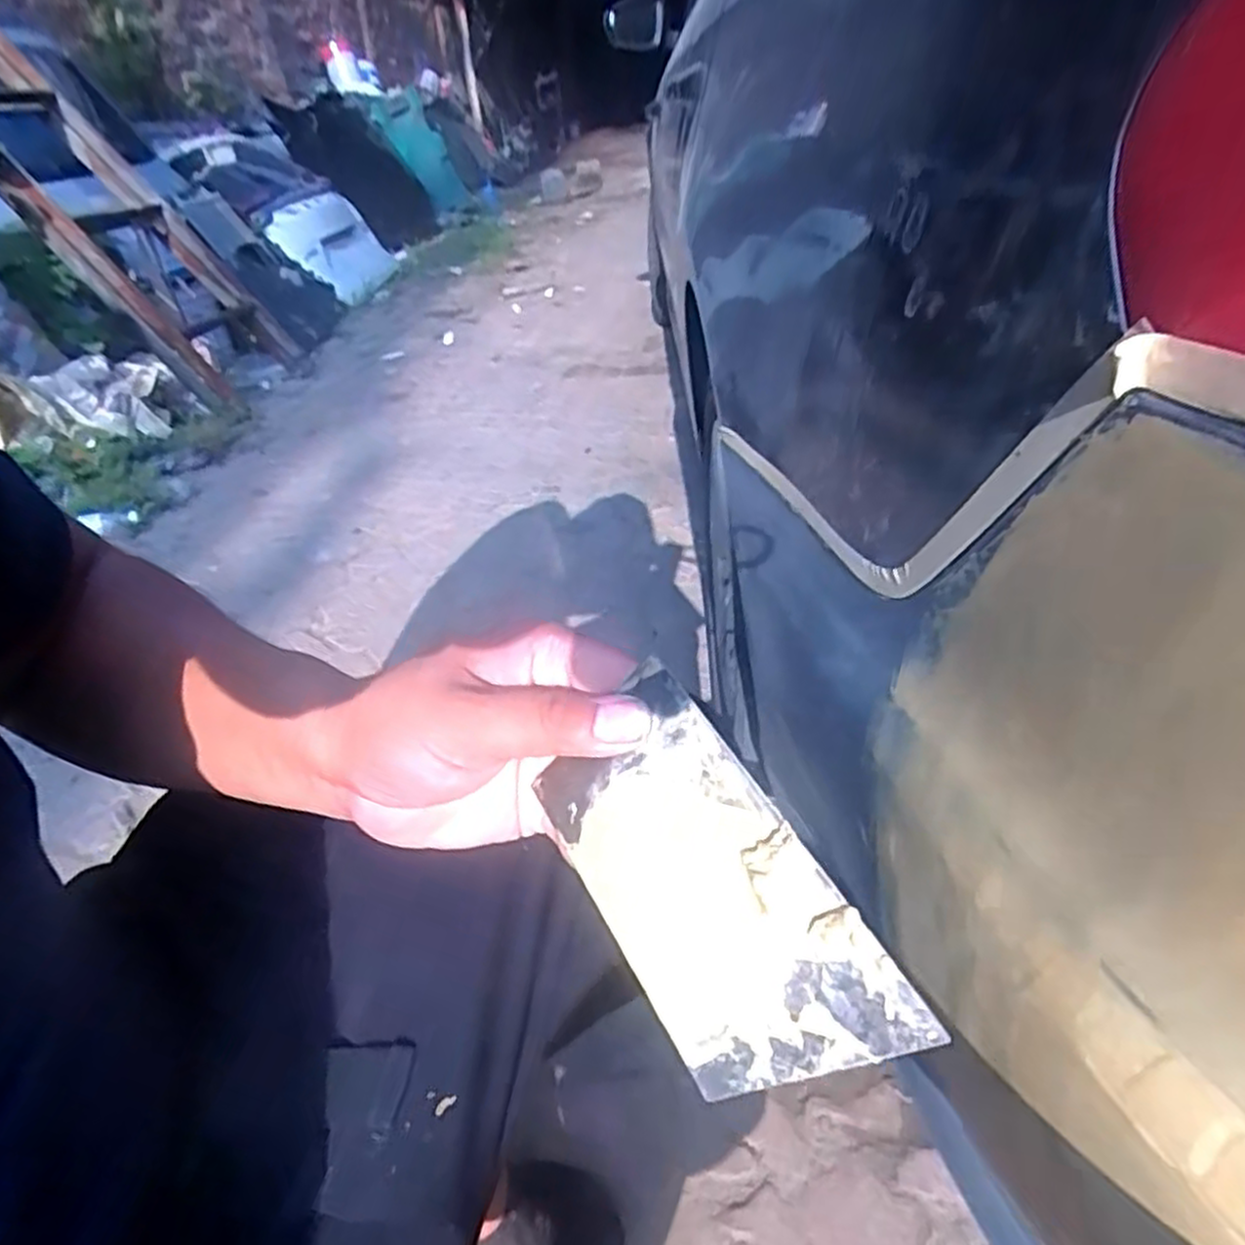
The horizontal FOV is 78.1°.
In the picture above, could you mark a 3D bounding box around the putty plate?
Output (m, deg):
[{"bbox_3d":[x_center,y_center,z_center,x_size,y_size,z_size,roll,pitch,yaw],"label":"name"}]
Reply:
[{"bbox_3d":[0.025,0.087,0.252,0.005,0.075,0.134,19,28,-51],"label":"putty plate"}]

